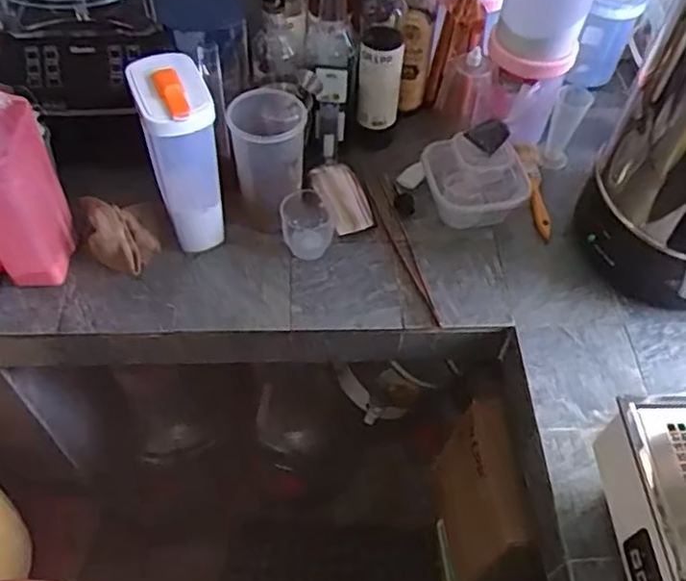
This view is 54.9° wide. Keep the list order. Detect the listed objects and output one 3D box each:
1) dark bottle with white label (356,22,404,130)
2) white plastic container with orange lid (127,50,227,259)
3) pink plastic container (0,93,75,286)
[{"bbox_3d":[0.054,-0.318,0.993,0.068,0.138,0.082,6,53,2],"label":"dark bottle with white label"},{"bbox_3d":[-0.204,-0.162,0.847,0.083,0.243,0.117,-18,56,-15],"label":"white plastic container with orange lid"},{"bbox_3d":[-0.404,-0.118,0.807,0.109,0.203,0.126,-21,57,-17],"label":"pink plastic container"}]

